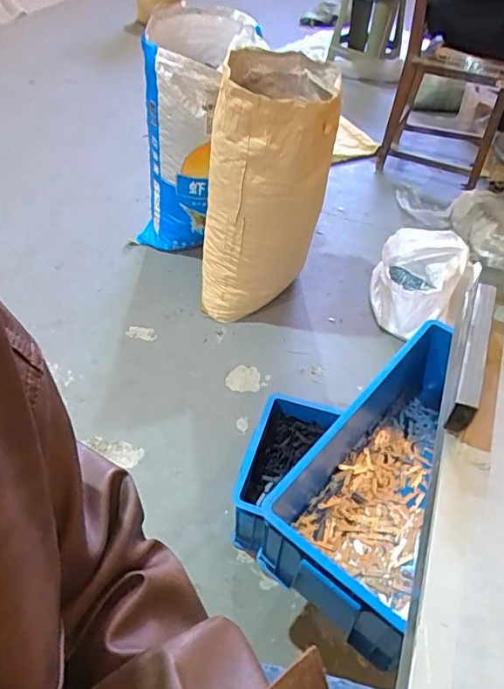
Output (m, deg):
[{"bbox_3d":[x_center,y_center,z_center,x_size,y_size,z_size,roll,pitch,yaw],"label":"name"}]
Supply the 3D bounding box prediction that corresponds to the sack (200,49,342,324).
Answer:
[{"bbox_3d":[0.045,-0.451,1.565,0.338,0.657,0.407,10,46,6],"label":"sack"}]

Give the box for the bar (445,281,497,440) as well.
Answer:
[{"bbox_3d":[0.208,0.008,0.498,0.019,0.043,0.168,19,48,14],"label":"bar"}]

